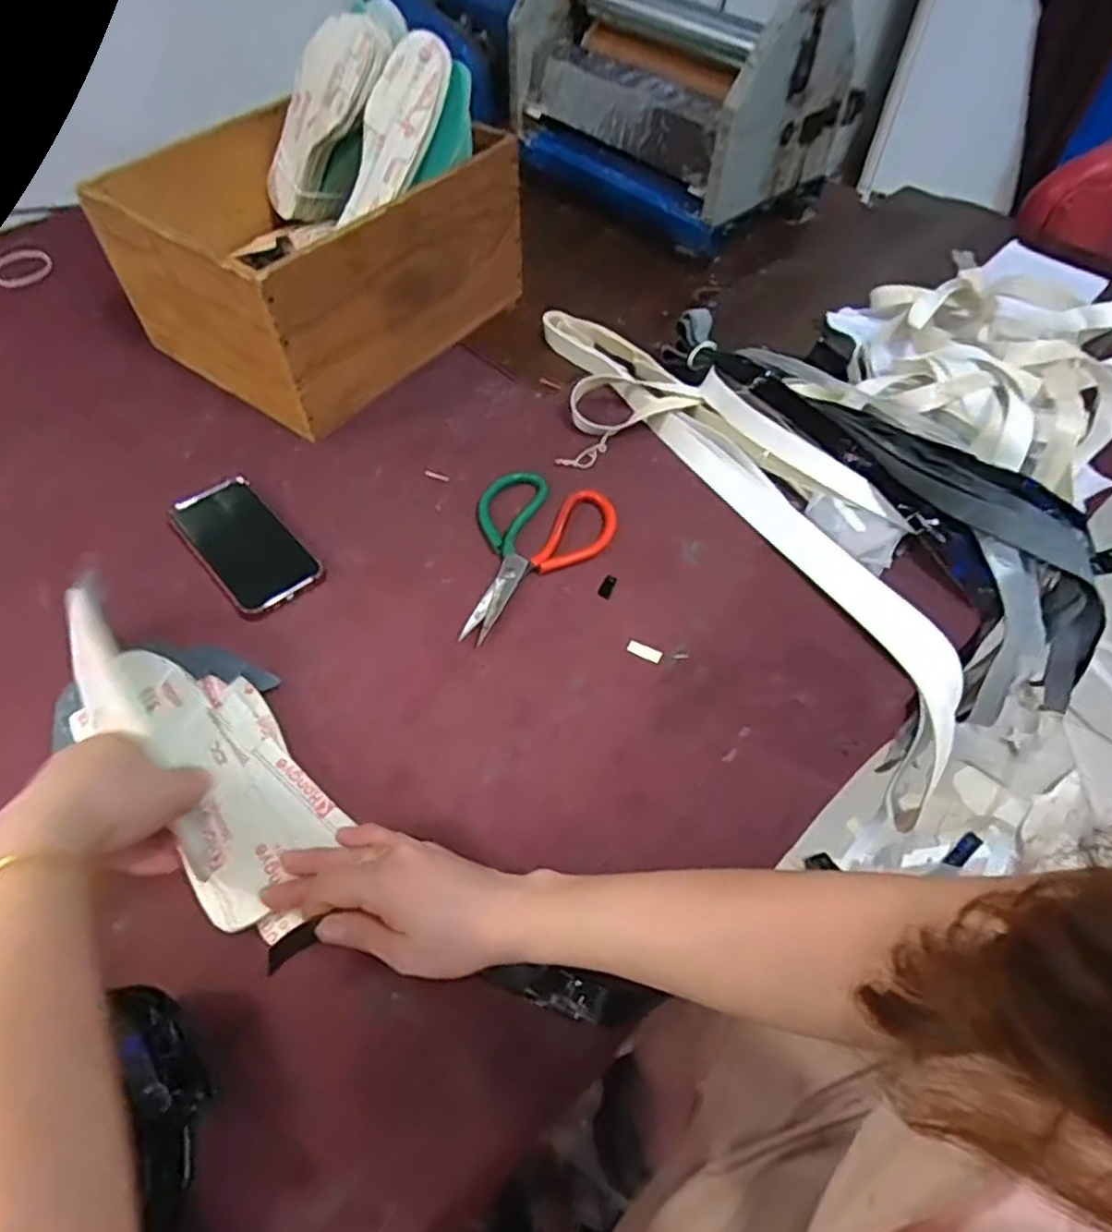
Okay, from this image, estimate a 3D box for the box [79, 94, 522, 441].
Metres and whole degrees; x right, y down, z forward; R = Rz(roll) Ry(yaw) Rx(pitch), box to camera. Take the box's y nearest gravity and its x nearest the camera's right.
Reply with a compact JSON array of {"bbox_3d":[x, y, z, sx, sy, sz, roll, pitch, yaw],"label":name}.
[{"bbox_3d":[-0.237,-0.386,0.751,0.266,0.170,0.332,32,59,18],"label":"box"}]

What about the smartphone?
[{"bbox_3d":[-0.264,-0.062,0.614,0.074,0.012,0.138,-36,70,-26],"label":"smartphone"}]

